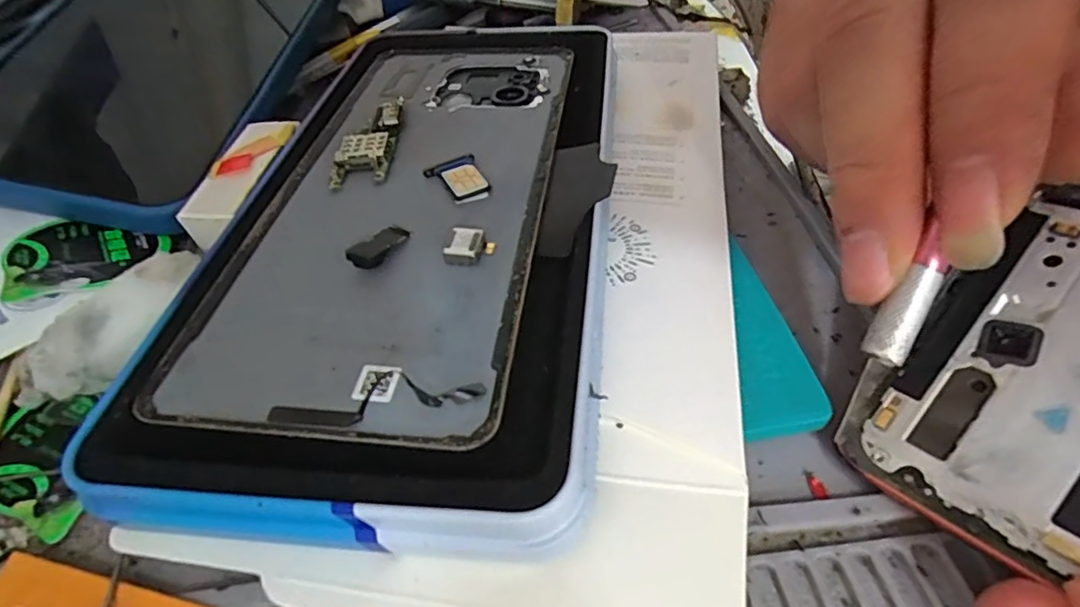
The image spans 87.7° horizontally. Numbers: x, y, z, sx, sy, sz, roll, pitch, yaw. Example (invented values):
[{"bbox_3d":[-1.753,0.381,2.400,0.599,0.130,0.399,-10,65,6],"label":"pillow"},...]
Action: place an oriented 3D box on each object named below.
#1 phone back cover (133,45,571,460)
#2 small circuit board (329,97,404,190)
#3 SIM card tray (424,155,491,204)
[{"bbox_3d":[-0.037,-0.037,0.160,0.077,0.008,0.164,2,48,5],"label":"phone back cover"},{"bbox_3d":[-0.050,-0.049,0.168,0.015,0.005,0.041,-1,48,3],"label":"small circuit board"},{"bbox_3d":[-0.022,-0.033,0.153,0.014,0.004,0.017,-22,50,-15],"label":"SIM card tray"}]

